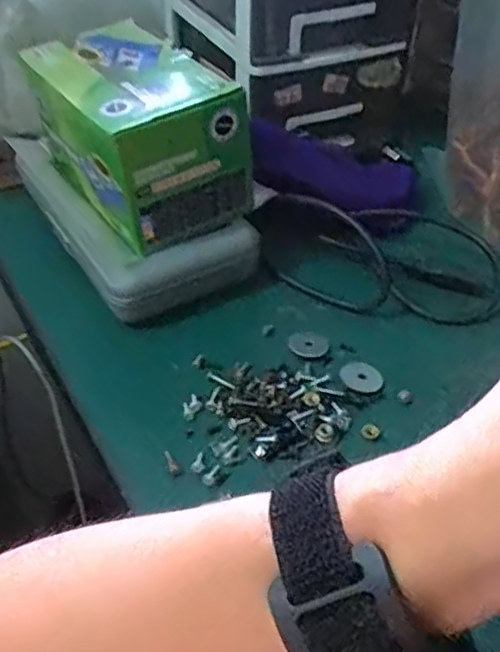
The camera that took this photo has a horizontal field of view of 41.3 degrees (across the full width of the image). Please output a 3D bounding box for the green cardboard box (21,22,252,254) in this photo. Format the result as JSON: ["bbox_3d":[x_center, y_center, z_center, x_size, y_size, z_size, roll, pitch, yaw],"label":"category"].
[{"bbox_3d":[-0.088,-0.149,0.507,0.102,0.097,0.170,-26,49,-26],"label":"green cardboard box"}]

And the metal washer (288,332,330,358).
[{"bbox_3d":[0.042,0.013,0.474,0.029,0.004,0.024,8,43,8],"label":"metal washer"}]

